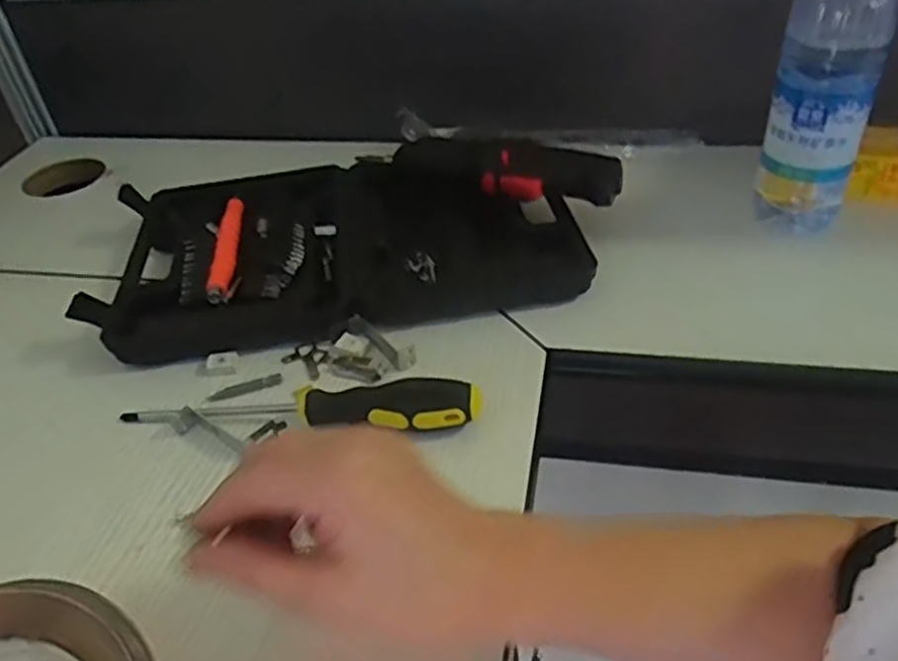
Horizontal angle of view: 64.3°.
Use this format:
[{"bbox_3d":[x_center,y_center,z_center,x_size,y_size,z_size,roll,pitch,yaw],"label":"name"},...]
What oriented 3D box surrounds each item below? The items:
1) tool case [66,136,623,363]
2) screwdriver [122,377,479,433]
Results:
[{"bbox_3d":[-0.072,-0.089,0.559,0.381,0.062,0.221,-9,40,-3],"label":"tool case"},{"bbox_3d":[-0.092,0.044,0.434,0.220,0.026,0.029,2,41,9],"label":"screwdriver"}]

